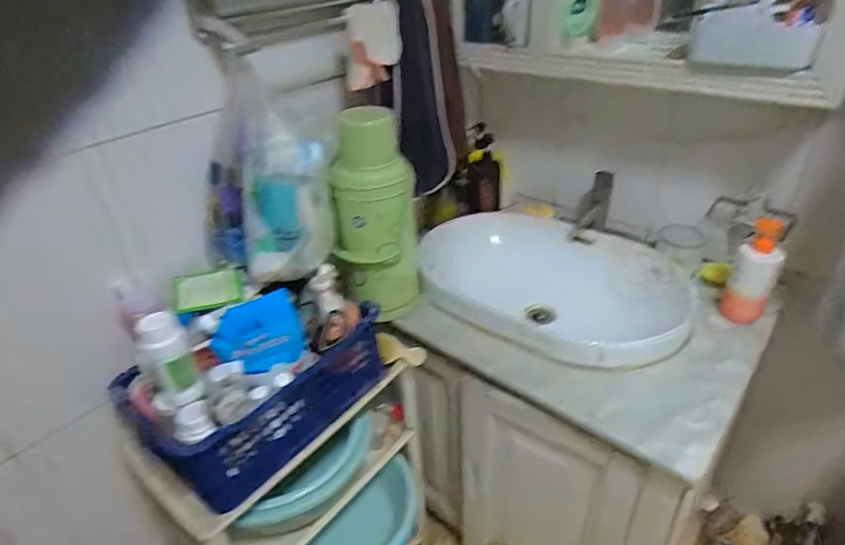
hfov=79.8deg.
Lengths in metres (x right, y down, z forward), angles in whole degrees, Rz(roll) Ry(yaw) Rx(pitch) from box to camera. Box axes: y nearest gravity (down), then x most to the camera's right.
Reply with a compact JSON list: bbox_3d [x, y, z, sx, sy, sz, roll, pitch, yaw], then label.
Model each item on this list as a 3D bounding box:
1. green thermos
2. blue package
[{"bbox_3d":[-0.086,-0.104,0.986,0.142,0.384,0.142,0,33,9],"label":"green thermos"},{"bbox_3d":[-0.249,0.095,0.770,0.128,0.120,0.033,-20,35,-22],"label":"blue package"}]

